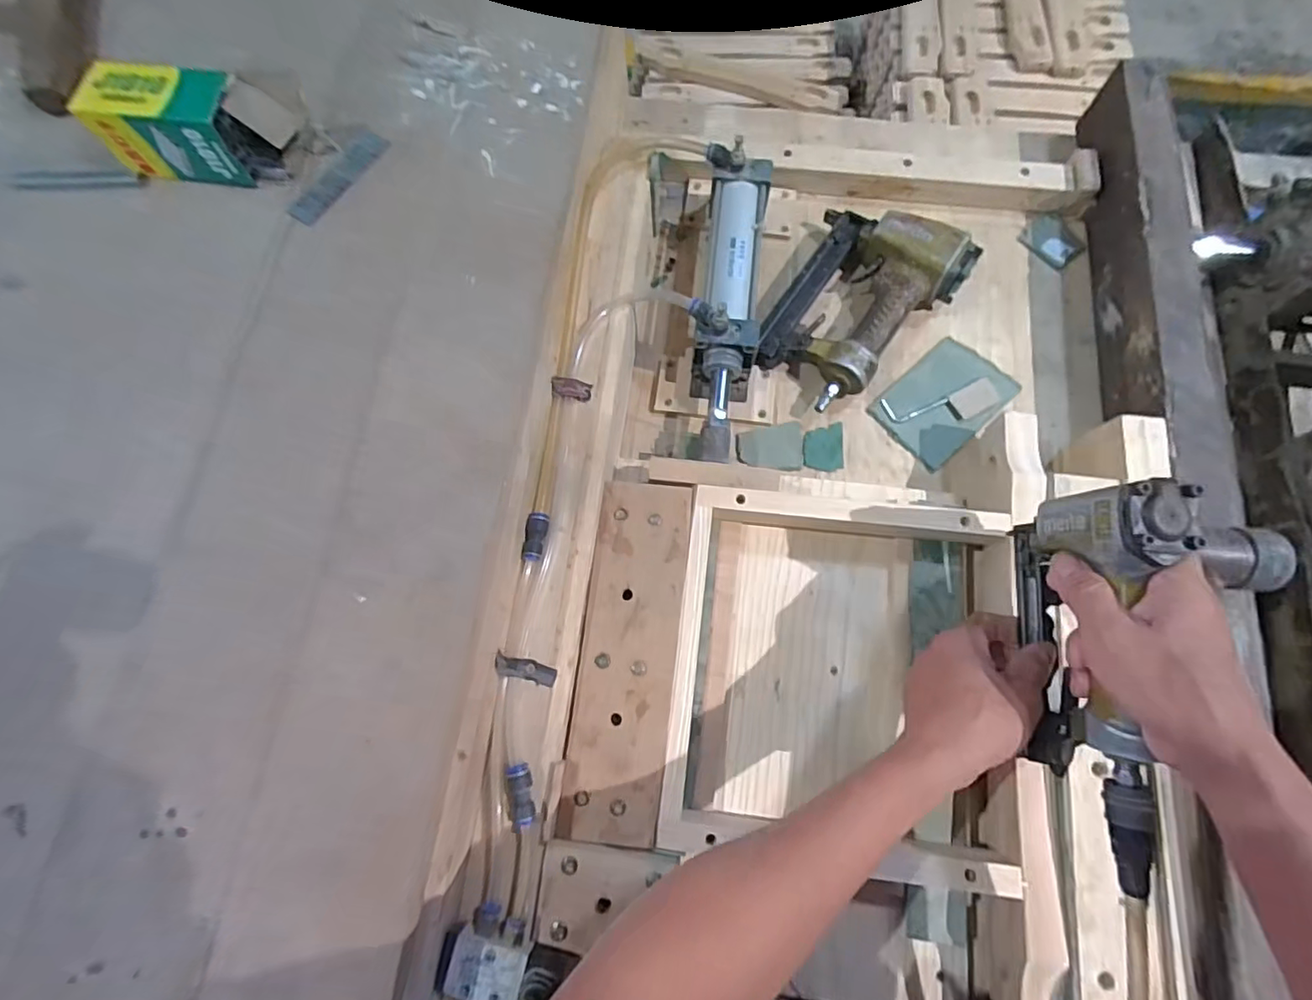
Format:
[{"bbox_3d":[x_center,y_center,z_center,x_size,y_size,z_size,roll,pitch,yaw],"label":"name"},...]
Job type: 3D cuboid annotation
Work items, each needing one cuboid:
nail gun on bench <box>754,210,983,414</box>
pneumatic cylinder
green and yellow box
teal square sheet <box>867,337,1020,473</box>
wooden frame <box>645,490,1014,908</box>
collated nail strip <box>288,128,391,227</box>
[{"bbox_3d":[0.204,-0.206,0.596,0.155,0.060,0.217,37,78,10],"label":"nail gun on bench"},{"bbox_3d":[0.071,-0.191,0.577,0.066,0.087,0.319,6,75,3],"label":"pneumatic cylinder"},{"bbox_3d":[-0.378,-0.316,0.482,0.172,0.059,0.072,4,75,2],"label":"green and yellow box"},{"bbox_3d":[0.296,-0.102,0.594,0.126,0.006,0.093,-41,75,-6],"label":"teal square sheet"},{"bbox_3d":[0.163,0.142,0.493,0.290,0.062,0.316,7,75,3],"label":"wooden frame"},{"bbox_3d":[-0.278,-0.283,0.507,0.031,0.004,0.103,36,81,10],"label":"collated nail strip"}]

